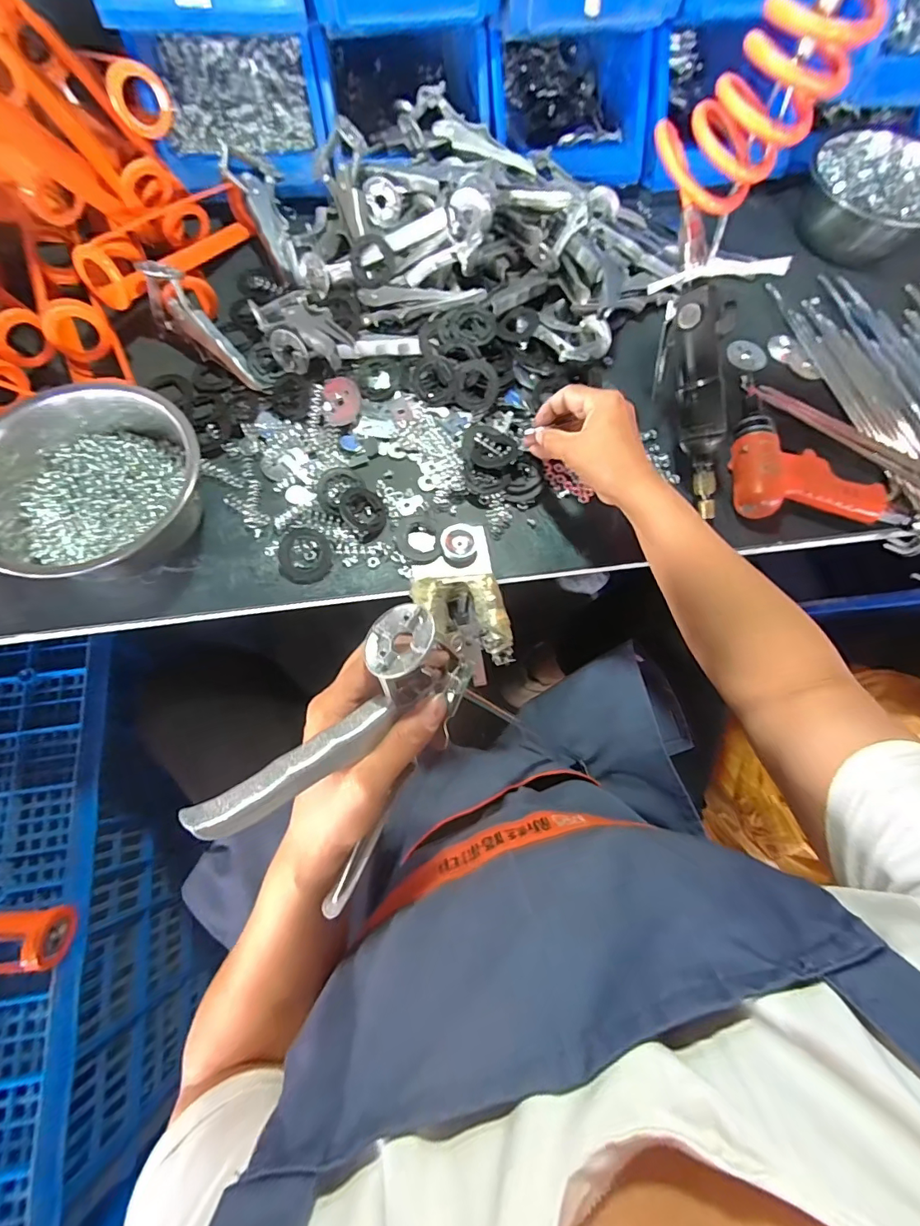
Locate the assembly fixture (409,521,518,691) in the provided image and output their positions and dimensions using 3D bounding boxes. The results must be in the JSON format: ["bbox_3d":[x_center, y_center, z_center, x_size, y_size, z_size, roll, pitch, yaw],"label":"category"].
[{"bbox_3d":[0.001,-0.010,0.419,0.075,0.031,0.147,-10,71,-6],"label":"assembly fixture"}]

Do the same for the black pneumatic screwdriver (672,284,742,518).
[{"bbox_3d":[0.231,-0.195,0.442,0.041,0.032,0.199,-13,107,-7],"label":"black pneumatic screwdriver"}]

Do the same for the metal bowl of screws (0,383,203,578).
[{"bbox_3d":[-0.313,-0.108,0.408,0.181,0.085,0.162,-27,74,-11],"label":"metal bowl of screws"}]

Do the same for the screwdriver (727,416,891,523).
[{"bbox_3d":[0.348,-0.145,0.477,0.140,0.034,0.111,1,71,-2],"label":"screwdriver"}]

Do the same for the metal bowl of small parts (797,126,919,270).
[{"bbox_3d":[0.532,-0.534,0.598,0.159,0.067,0.156,1,71,-2],"label":"metal bowl of small parts"}]

